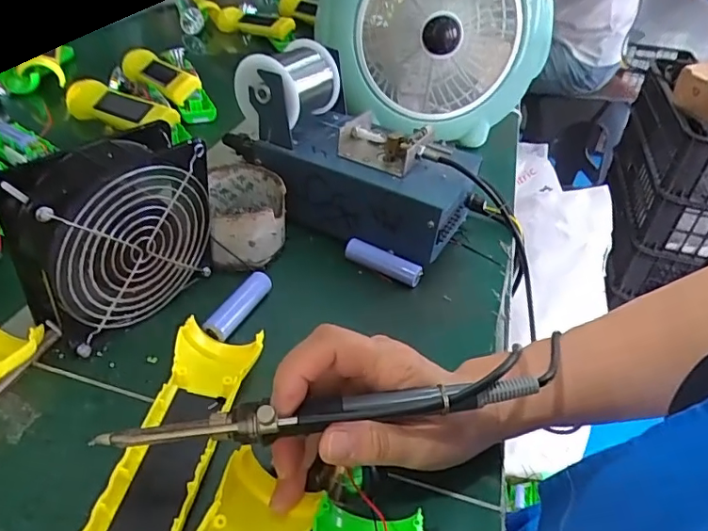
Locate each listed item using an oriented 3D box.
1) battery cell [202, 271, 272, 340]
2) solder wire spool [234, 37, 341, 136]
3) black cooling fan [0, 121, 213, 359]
[{"bbox_3d":[-0.081,0.029,0.380,0.017,0.020,0.067,19,39,14],"label":"battery cell"},{"bbox_3d":[-0.055,-0.154,0.455,0.063,0.069,0.085,23,40,18],"label":"solder wire spool"},{"bbox_3d":[-0.152,-0.016,0.344,0.045,0.120,0.121,28,42,24],"label":"black cooling fan"}]

